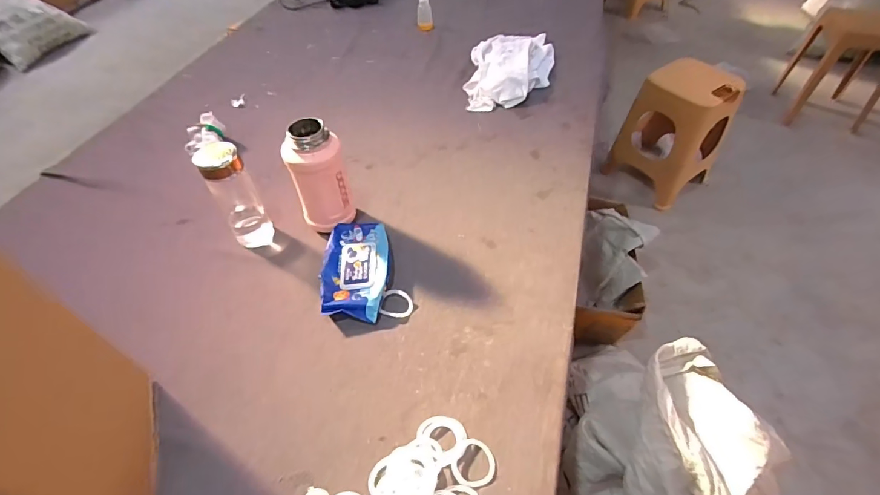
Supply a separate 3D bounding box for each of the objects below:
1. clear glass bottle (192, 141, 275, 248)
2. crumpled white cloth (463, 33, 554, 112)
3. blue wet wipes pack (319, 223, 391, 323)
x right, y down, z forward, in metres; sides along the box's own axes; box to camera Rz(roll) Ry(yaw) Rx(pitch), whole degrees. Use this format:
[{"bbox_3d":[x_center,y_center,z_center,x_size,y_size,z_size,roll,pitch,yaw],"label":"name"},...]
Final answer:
[{"bbox_3d":[-0.367,-0.090,0.797,0.069,0.210,0.055,-26,52,-20],"label":"clear glass bottle"},{"bbox_3d":[0.201,-0.523,1.243,0.233,0.056,0.429,9,48,10],"label":"crumpled white cloth"},{"bbox_3d":[-0.149,0.039,0.782,0.117,0.037,0.193,0,47,2],"label":"blue wet wipes pack"}]

